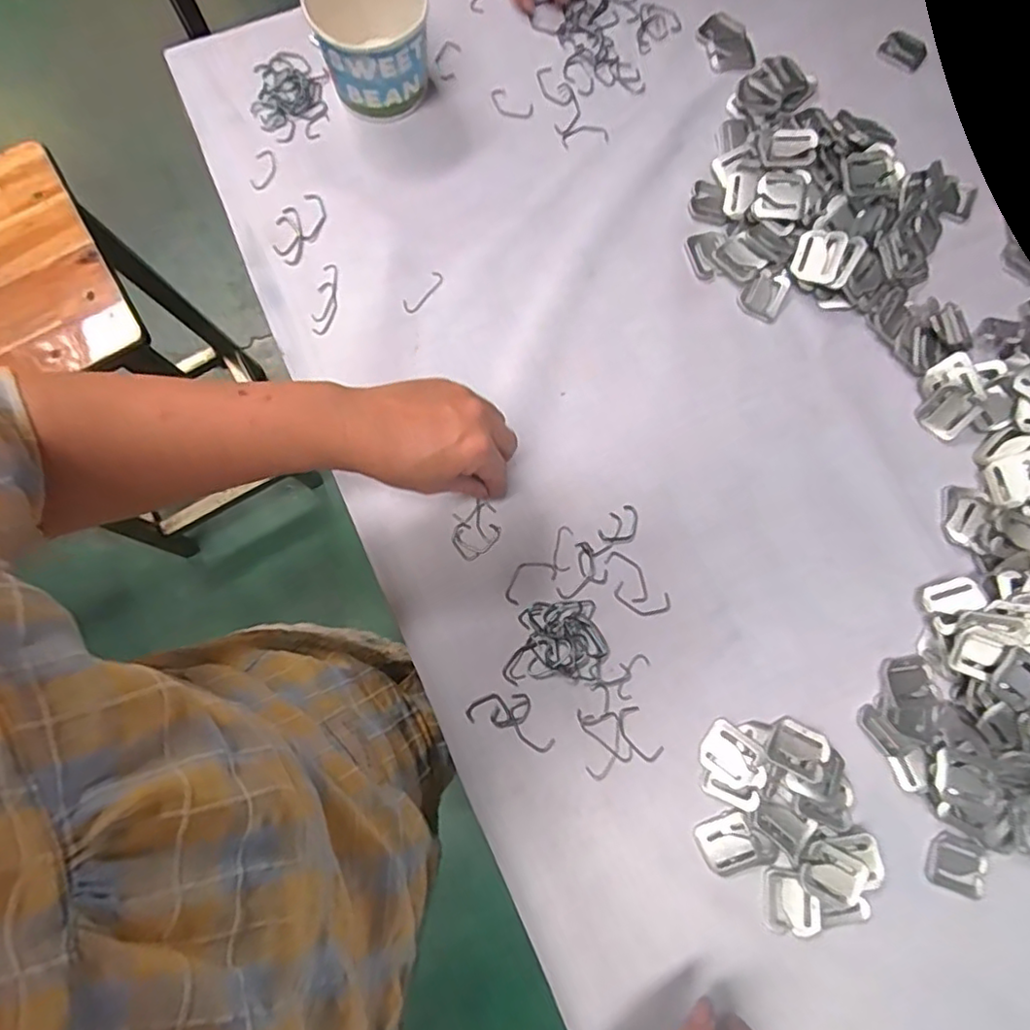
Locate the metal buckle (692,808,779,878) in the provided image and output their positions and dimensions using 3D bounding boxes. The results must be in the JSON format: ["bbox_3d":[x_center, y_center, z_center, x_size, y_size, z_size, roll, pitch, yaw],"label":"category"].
[{"bbox_3d":[0.151,0.226,0.417,0.046,0.004,0.040,-24,80,-5],"label":"metal buckle"}]

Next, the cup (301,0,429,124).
[{"bbox_3d":[-0.115,-0.387,0.496,0.087,0.079,0.084,0,79,0],"label":"cup"}]

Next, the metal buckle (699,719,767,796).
[{"bbox_3d":[0.155,0.172,0.427,0.046,0.009,0.035,40,82,7],"label":"metal buckle"}]

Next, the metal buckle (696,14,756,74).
[{"bbox_3d":[0.192,-0.424,0.547,0.044,0.006,0.061,-20,80,-4],"label":"metal buckle"}]

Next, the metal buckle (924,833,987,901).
[{"bbox_3d":[0.308,0.243,0.421,0.039,0.004,0.036,22,80,4],"label":"metal buckle"}]

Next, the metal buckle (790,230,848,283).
[{"bbox_3d":[0.243,-0.207,0.484,0.035,0.004,0.038,21,105,30],"label":"metal buckle"}]

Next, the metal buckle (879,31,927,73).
[{"bbox_3d":[0.354,-0.422,0.549,0.038,0.004,0.031,38,81,7],"label":"metal buckle"}]

